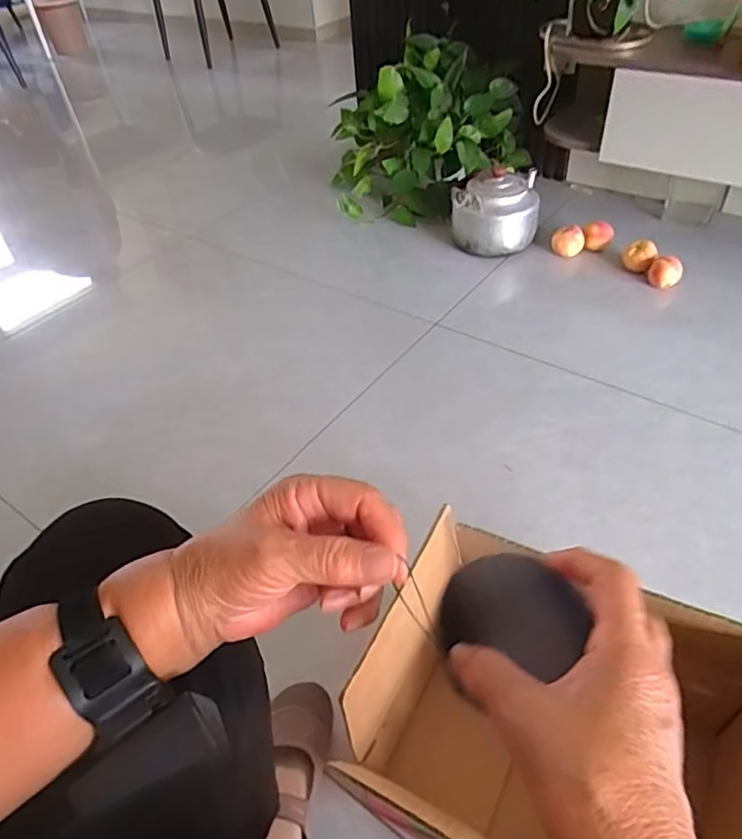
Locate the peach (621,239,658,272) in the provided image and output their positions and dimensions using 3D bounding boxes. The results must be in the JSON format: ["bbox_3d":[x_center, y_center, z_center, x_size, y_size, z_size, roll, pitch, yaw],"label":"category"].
[{"bbox_3d":[0.595,-0.356,1.338,0.067,0.063,0.070,19,50,23],"label":"peach"}]

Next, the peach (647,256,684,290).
[{"bbox_3d":[0.643,-0.318,1.315,0.065,0.056,0.065,19,50,23],"label":"peach"}]

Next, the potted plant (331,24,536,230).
[{"bbox_3d":[0.151,-0.788,1.631,0.505,0.349,0.476,-3,45,2],"label":"potted plant"}]

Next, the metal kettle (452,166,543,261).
[{"bbox_3d":[0.301,-0.513,1.464,0.200,0.171,0.250,4,45,9],"label":"metal kettle"}]

